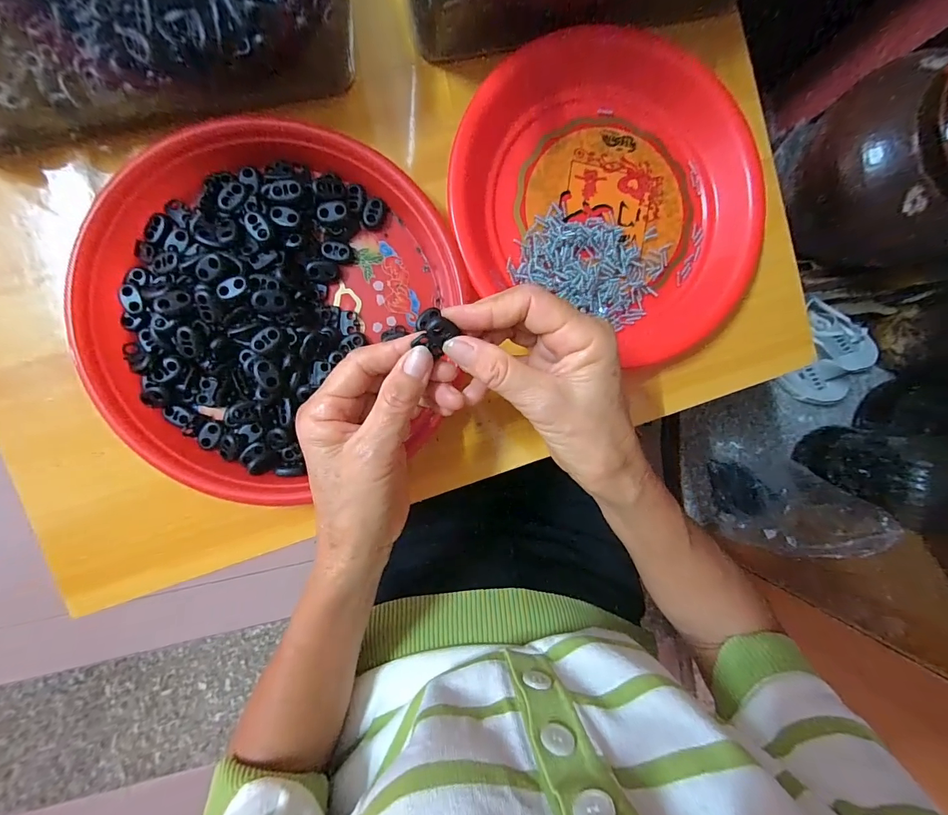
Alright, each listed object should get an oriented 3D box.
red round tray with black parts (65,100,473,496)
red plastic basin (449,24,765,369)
[{"bbox_3d":[-0.127,-0.069,0.269,0.226,0.028,0.232,-25,96,-6],"label":"red round tray with black parts"},{"bbox_3d":[0.103,-0.155,0.297,0.224,0.025,0.205,0,93,-7],"label":"red plastic basin"}]

